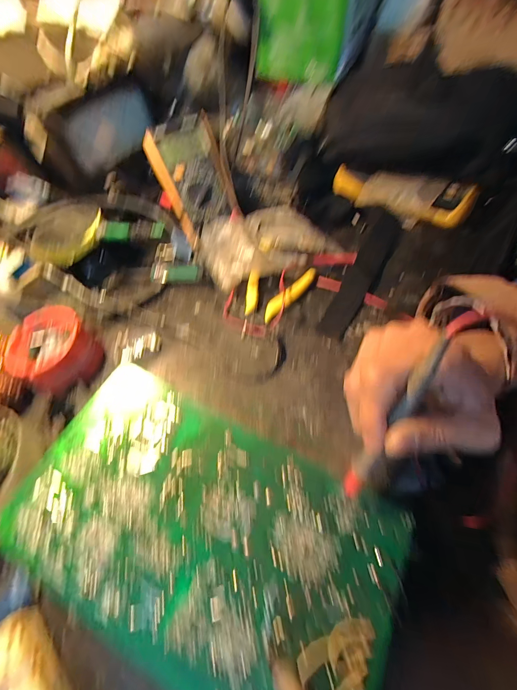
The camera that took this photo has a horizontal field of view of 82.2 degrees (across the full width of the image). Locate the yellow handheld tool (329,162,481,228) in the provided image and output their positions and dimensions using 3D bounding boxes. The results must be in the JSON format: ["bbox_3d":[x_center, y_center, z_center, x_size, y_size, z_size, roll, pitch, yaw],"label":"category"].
[{"bbox_3d":[0.196,-0.207,0.415,0.184,0.041,0.044,13,61,17],"label":"yellow handheld tool"}]

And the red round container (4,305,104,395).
[{"bbox_3d":[-0.232,0.007,0.340,0.084,0.040,0.090,-3,57,5],"label":"red round container"}]

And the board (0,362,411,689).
[{"bbox_3d":[-0.045,0.133,0.218,0.269,0.006,0.157,23,64,16],"label":"board"}]

